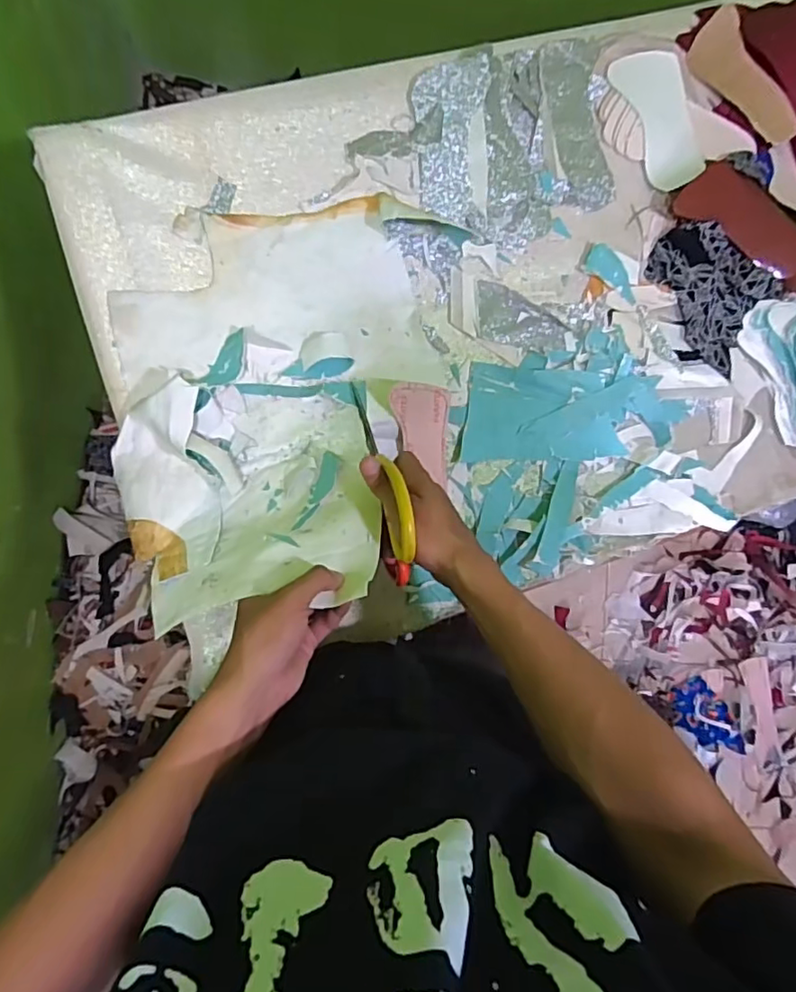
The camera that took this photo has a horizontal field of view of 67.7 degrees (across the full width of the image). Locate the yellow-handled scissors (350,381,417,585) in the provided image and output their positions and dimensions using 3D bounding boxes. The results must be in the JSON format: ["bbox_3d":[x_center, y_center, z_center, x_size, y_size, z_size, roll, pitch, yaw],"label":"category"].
[{"bbox_3d":[-0.019,-0.019,0.560,0.020,0.107,0.209,-13,49,-9],"label":"yellow-handled scissors"}]

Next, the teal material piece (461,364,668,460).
[{"bbox_3d":[0.186,-0.089,0.662,0.212,0.023,0.105,4,87,-9],"label":"teal material piece"}]

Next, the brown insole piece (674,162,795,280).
[{"bbox_3d":[0.434,-0.333,0.722,0.187,0.034,0.062,31,83,-6],"label":"brown insole piece"}]

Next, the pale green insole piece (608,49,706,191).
[{"bbox_3d":[0.303,-0.433,0.679,0.068,0.012,0.153,-24,96,13],"label":"pale green insole piece"}]

